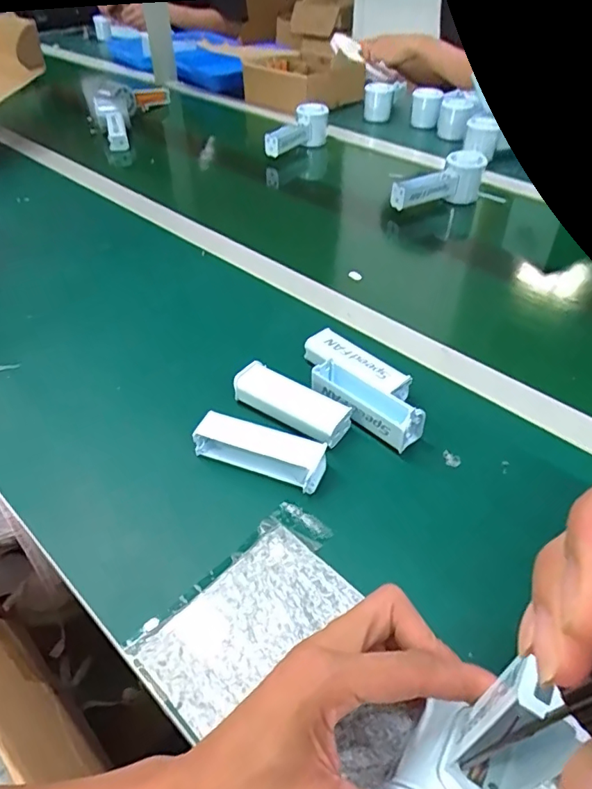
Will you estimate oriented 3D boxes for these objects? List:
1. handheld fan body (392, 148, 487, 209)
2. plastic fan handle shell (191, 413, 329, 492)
[{"bbox_3d":[0.202,-0.302,0.758,0.156,0.061,0.044,-23,48,-23],"label":"handheld fan body"},{"bbox_3d":[-0.028,0.044,0.410,0.102,0.035,0.031,16,46,16],"label":"plastic fan handle shell"}]

